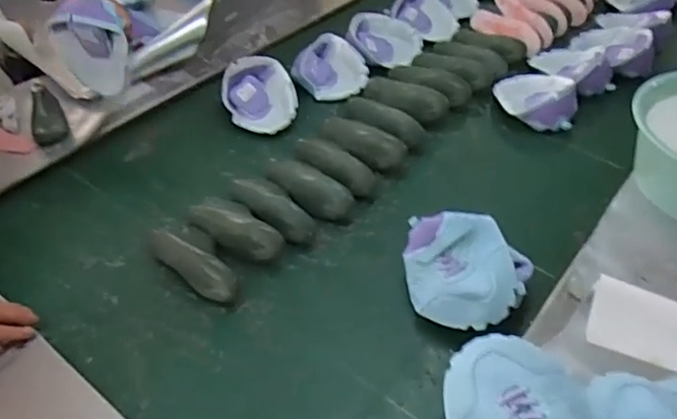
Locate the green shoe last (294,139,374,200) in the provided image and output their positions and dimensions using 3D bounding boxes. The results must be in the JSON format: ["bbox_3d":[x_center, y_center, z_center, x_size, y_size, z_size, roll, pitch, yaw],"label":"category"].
[{"bbox_3d":[-0.008,-0.074,0.982,0.078,0.039,0.156,-31,54,-26],"label":"green shoe last"}]

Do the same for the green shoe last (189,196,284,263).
[{"bbox_3d":[-0.152,0.022,0.874,0.173,0.049,0.068,28,53,24],"label":"green shoe last"}]

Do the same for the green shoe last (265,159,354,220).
[{"bbox_3d":[-0.051,-0.045,0.949,0.173,0.053,0.064,34,55,28],"label":"green shoe last"}]

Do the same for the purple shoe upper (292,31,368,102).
[{"bbox_3d":[-0.019,-0.284,1.186,0.135,0.054,0.155,-35,56,-28],"label":"purple shoe upper"}]

